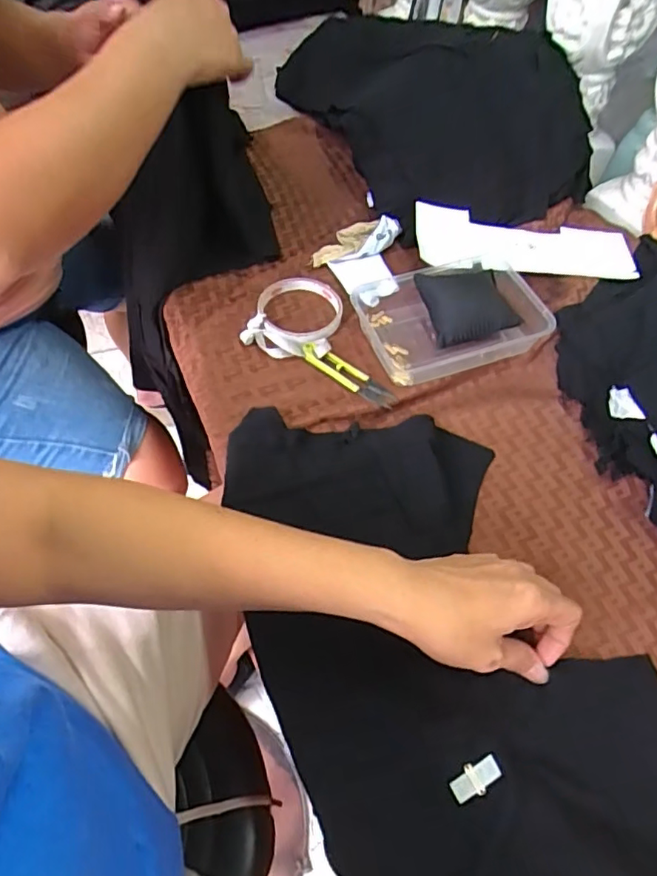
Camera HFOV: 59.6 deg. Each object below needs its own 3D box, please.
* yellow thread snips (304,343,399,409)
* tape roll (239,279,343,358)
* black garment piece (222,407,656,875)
[{"bbox_3d":[0.019,-0.058,0.544,0.098,0.018,0.021,31,59,16],"label":"yellow thread snips"},{"bbox_3d":[-0.032,-0.124,0.572,0.086,0.017,0.106,14,56,6],"label":"tape roll"},{"bbox_3d":[0.080,0.143,0.411,0.249,0.043,0.420,-19,62,-13],"label":"black garment piece"}]

